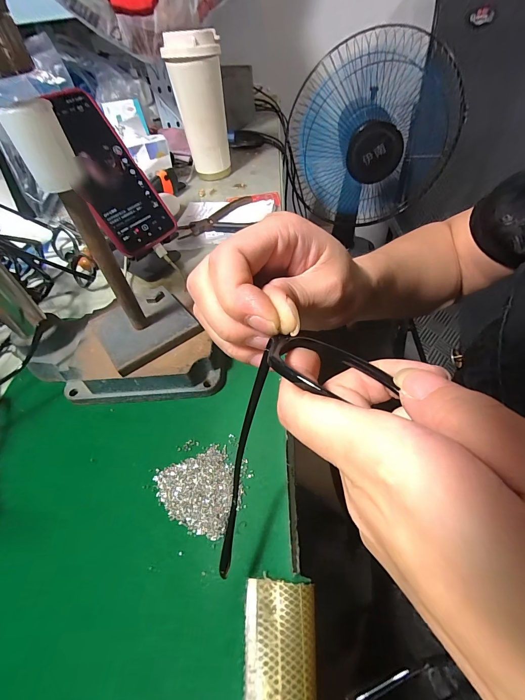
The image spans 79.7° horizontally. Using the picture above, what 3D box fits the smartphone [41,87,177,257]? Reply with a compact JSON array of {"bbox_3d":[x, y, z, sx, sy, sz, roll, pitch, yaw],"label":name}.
[{"bbox_3d":[-0.172,-0.195,0.351,0.080,0.167,0.014,-45,22,-27],"label":"smartphone"}]

